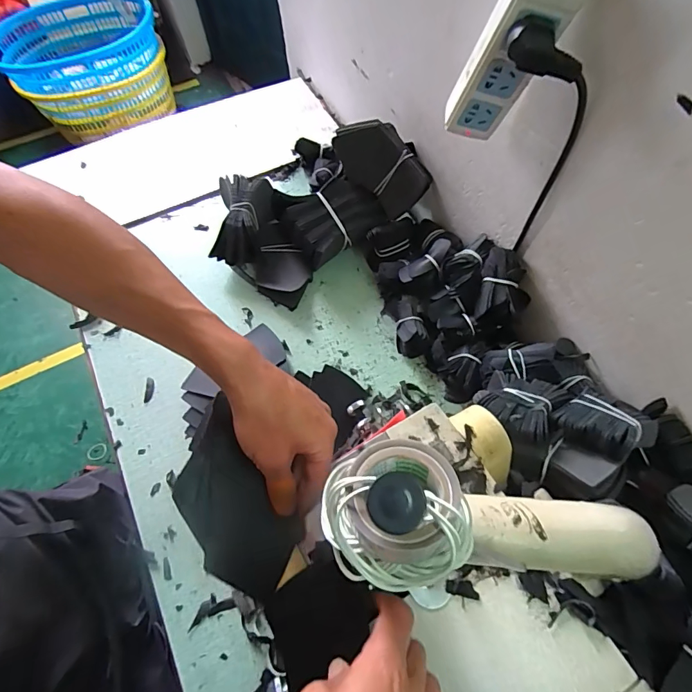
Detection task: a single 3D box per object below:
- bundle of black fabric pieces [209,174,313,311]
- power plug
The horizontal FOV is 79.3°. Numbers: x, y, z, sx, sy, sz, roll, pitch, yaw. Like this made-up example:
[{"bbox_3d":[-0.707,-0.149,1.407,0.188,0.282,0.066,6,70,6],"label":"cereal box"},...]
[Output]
[{"bbox_3d":[-0.138,-0.162,0.638,0.129,0.086,0.218,-17,64,-6],"label":"bundle of black fabric pieces"},{"bbox_3d":[0.157,-0.232,0.330,0.063,0.028,0.026,32,68,-7],"label":"power plug"}]

